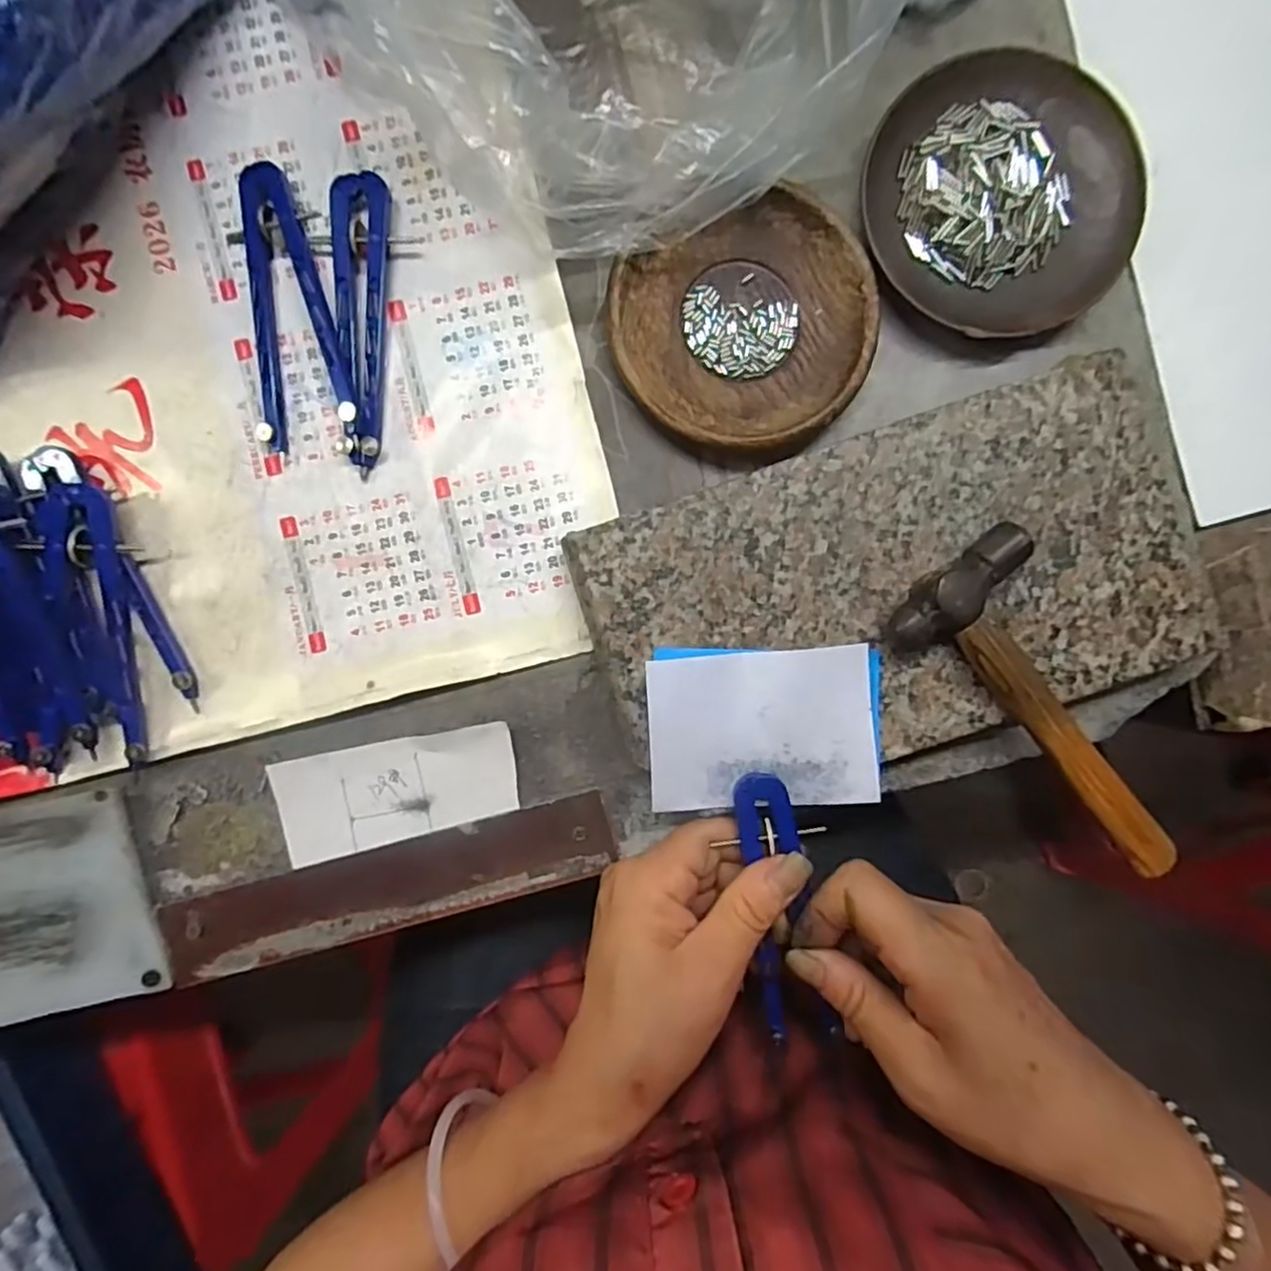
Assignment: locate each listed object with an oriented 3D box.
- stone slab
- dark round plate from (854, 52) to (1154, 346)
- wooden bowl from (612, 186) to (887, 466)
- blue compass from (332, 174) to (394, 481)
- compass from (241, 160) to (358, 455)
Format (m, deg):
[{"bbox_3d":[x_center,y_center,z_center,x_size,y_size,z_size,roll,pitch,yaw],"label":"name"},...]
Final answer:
[{"bbox_3d":[0.110,-0.010,0.286,0.244,0.025,0.147,-18,91,0],"label":"stone slab"},{"bbox_3d":[0.157,-0.188,0.286,0.113,0.014,0.113,0,91,0],"label":"dark round plate"},{"bbox_3d":[0.048,-0.129,0.288,0.107,0.016,0.100,0,91,0],"label":"wooden bowl"},{"bbox_3d":[-0.122,-0.137,0.291,0.024,0.011,0.123,4,91,0],"label":"blue compass"},{"bbox_3d":[-0.158,-0.142,0.290,0.047,0.012,0.118,-17,91,0],"label":"compass"}]

